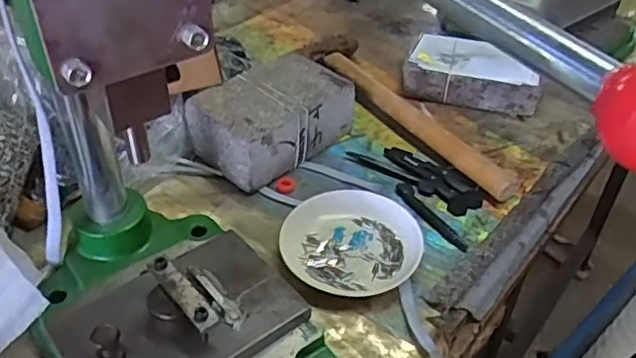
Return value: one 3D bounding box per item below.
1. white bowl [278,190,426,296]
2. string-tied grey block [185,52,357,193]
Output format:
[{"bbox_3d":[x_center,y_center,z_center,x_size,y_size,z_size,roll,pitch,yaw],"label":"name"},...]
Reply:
[{"bbox_3d":[0.029,0.055,0.538,0.119,0.023,0.103,-1,40,-5],"label":"white bowl"},{"bbox_3d":[-0.046,-0.063,0.636,0.147,0.063,0.099,-30,51,-33],"label":"string-tied grey block"}]

